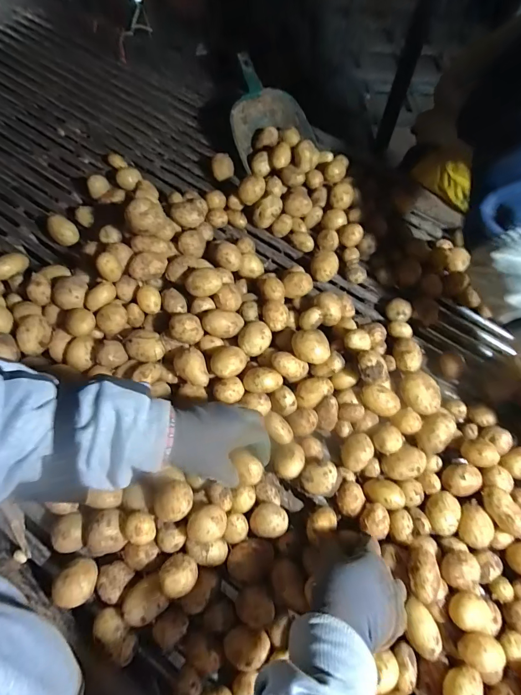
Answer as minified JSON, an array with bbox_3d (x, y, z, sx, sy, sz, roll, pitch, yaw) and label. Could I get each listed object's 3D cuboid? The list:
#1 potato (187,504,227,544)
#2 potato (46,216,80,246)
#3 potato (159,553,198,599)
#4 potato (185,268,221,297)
[{"bbox_3d":[-0.067,0.223,0.451,0.047,0.037,0.040,-11,63,-8],"label":"potato"},{"bbox_3d":[-0.374,-0.221,0.675,0.052,0.038,0.040,42,68,18],"label":"potato"},{"bbox_3d":[-0.097,0.274,0.430,0.041,0.033,0.042,-12,63,-8],"label":"potato"},{"bbox_3d":[-0.092,-0.101,0.579,0.056,0.044,0.034,-11,63,-8],"label":"potato"}]

